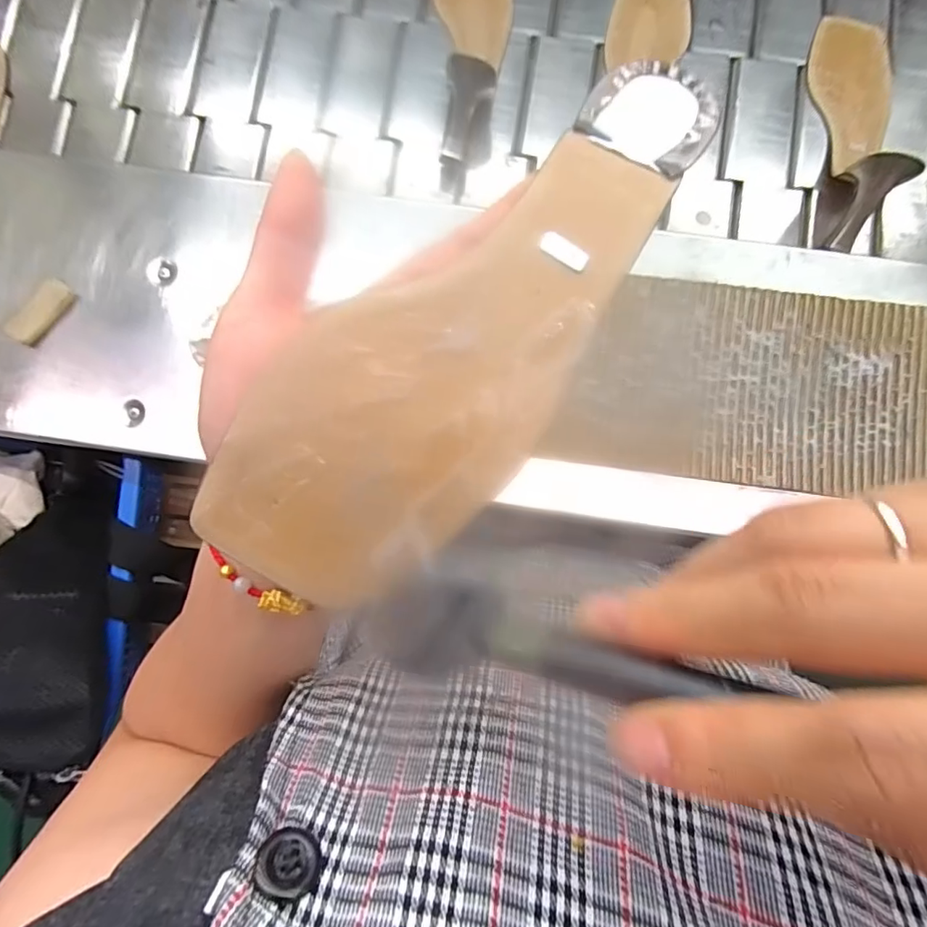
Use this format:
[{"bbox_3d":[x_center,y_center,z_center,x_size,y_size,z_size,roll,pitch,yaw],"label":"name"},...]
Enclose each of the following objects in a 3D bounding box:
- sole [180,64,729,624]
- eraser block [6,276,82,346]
[{"bbox_3d":[0.014,-0.047,0.167,0.068,0.024,0.217,45,87,-4],"label":"sole"},{"bbox_3d":[-0.352,-0.126,0.423,0.021,0.020,0.060,36,88,5],"label":"eraser block"}]

